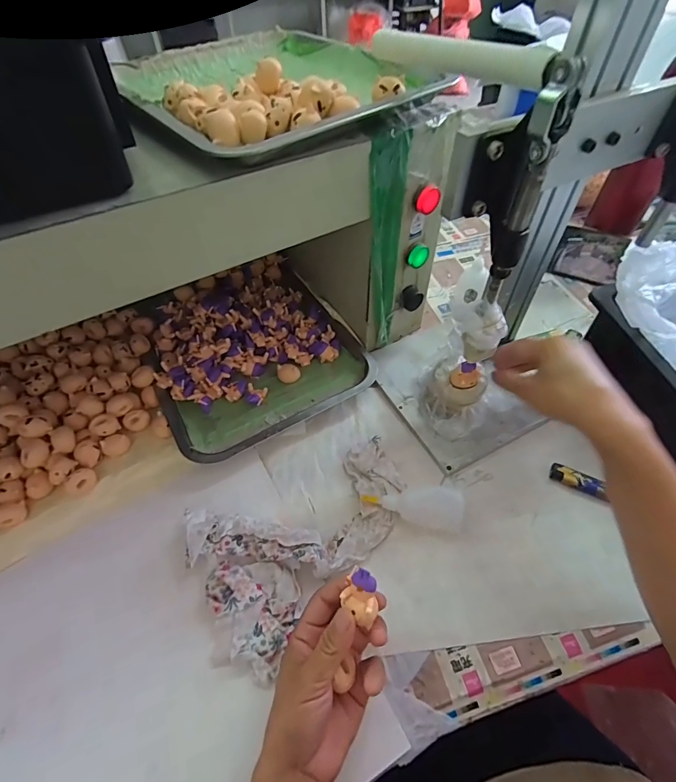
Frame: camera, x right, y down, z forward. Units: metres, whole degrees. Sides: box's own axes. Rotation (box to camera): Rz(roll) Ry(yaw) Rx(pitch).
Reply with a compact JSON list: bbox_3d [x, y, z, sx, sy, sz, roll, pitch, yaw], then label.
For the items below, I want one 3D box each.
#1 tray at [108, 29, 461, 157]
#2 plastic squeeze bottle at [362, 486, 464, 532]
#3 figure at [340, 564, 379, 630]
[{"bbox_3d":[-0.075,-0.319,0.393,0.234,0.039,0.285,-29,58,-20],"label":"tray"},{"bbox_3d":[0.078,0.120,0.404,0.099,0.034,0.040,9,54,7],"label":"plastic squeeze bottle"},{"bbox_3d":[0.017,0.155,0.294,0.023,0.025,0.035,4,50,2],"label":"figure"}]

